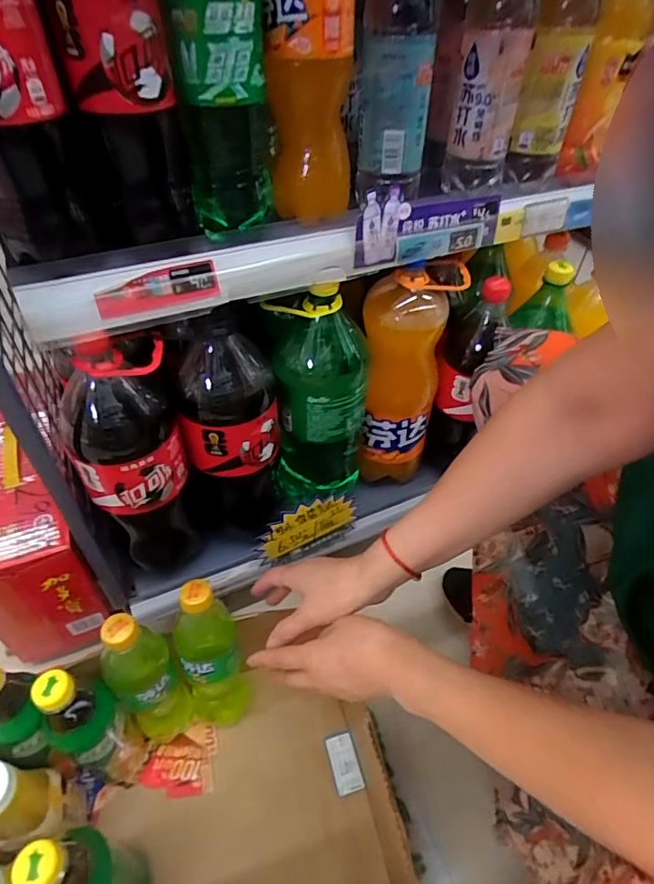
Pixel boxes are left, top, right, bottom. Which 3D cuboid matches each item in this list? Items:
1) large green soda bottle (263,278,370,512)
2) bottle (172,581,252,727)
[{"bbox_3d":[-0.008,-0.036,0.630,0.106,0.329,0.100,3,47,1],"label":"large green soda bottle"},{"bbox_3d":[-0.126,0.240,0.559,0.067,0.250,0.056,-20,51,-18],"label":"bottle"}]

